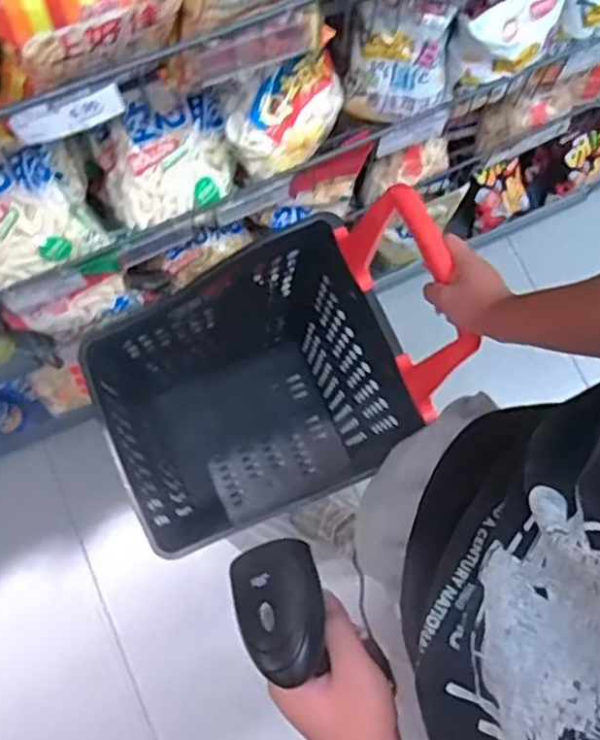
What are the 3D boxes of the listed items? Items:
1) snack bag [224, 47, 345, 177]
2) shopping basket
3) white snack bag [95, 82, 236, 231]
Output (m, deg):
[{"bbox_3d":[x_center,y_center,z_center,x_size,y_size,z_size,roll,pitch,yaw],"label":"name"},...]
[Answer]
[{"bbox_3d":[-0.007,-0.333,0.899,0.075,0.095,0.172,44,81,7],"label":"snack bag"},{"bbox_3d":[-0.085,0.008,1.150,0.484,0.778,0.412,-22,79,-6],"label":"shopping basket"},{"bbox_3d":[-0.170,-0.268,0.883,0.173,0.112,0.133,-30,80,-7],"label":"white snack bag"}]

